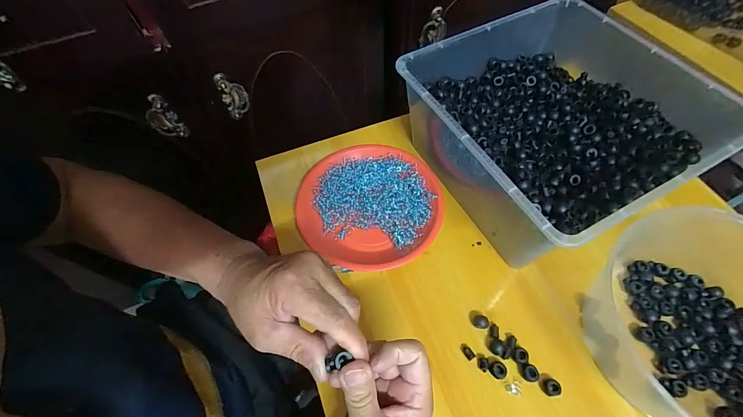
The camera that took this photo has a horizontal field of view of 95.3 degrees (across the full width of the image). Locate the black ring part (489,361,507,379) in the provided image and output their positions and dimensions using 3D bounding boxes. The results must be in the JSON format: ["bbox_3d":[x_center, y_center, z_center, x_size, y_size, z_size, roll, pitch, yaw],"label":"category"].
[{"bbox_3d":[0.136,0.175,0.365,0.017,0.006,0.017,-1,60,1],"label":"black ring part"}]

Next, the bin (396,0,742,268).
[{"bbox_3d":[0.225,-0.105,0.444,0.300,0.136,0.299,-25,62,-12],"label":"bin"}]

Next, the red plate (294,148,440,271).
[{"bbox_3d":[0.000,-0.006,0.465,0.185,0.024,0.186,-1,60,1],"label":"red plate"}]

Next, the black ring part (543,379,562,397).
[{"bbox_3d":[0.189,0.188,0.354,0.016,0.006,0.016,7,60,6],"label":"black ring part"}]

